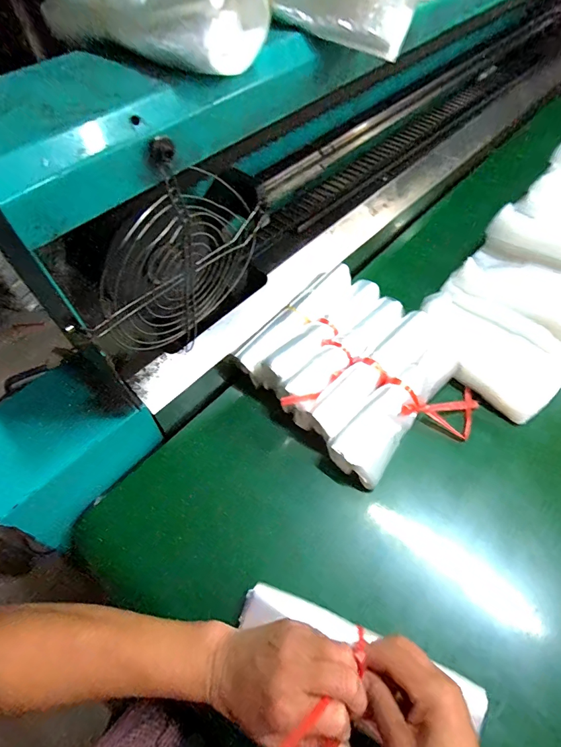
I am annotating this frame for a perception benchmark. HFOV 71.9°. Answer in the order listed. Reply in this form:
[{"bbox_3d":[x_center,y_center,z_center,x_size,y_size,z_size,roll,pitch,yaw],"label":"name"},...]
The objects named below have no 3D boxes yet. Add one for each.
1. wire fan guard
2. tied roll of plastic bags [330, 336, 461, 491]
[{"bbox_3d":[-0.083,-0.101,0.345,0.034,0.165,0.187,26,61,19],"label":"wire fan guard"},{"bbox_3d":[0.146,0.037,0.464,0.057,0.048,0.206,37,65,24],"label":"tied roll of plastic bags"}]

